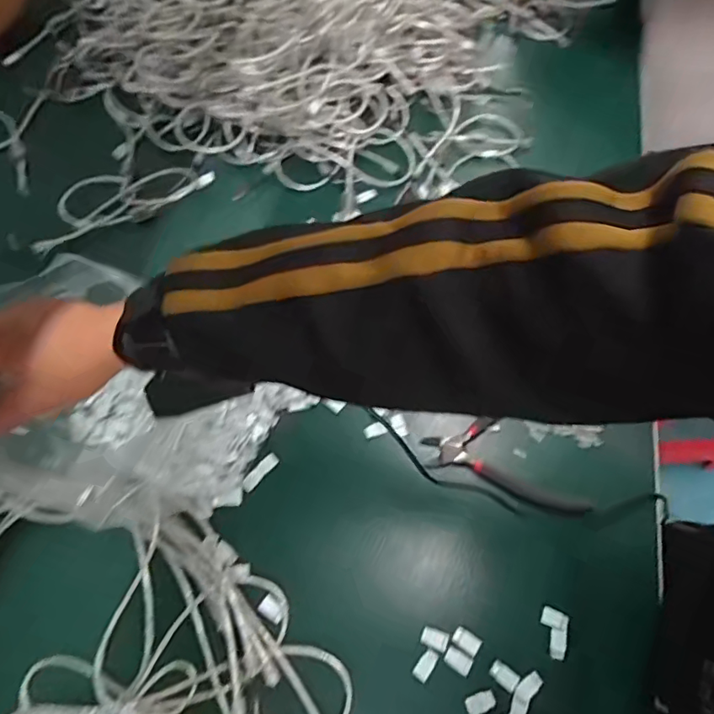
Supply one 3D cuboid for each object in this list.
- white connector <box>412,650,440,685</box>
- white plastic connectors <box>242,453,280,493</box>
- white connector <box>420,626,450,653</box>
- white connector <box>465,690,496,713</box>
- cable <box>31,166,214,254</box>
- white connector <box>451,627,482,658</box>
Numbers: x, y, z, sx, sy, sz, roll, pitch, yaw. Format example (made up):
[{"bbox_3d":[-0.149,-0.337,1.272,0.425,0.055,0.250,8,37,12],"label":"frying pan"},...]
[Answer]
[{"bbox_3d":[0.055,0.246,0.416,0.012,0.004,0.024,39,59,17],"label":"white connector"},{"bbox_3d":[-0.090,0.107,0.486,0.012,0.009,0.041,36,69,15],"label":"white plastic connectors"},{"bbox_3d":[0.063,0.229,0.425,0.022,0.004,0.015,17,65,7],"label":"white connector"},{"bbox_3d":[0.095,0.266,0.403,0.023,0.004,0.013,-19,66,-7],"label":"white connector"},{"bbox_3d":[-0.284,-0.200,0.629,0.210,0.025,0.109,-20,66,-10],"label":"cable"},{"bbox_3d":[0.089,0.229,0.423,0.021,0.005,0.014,31,67,14],"label":"white connector"}]

